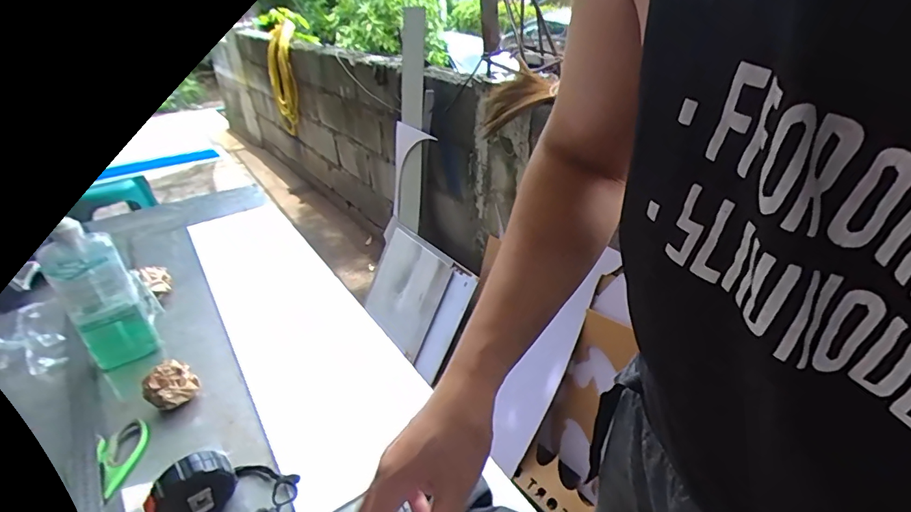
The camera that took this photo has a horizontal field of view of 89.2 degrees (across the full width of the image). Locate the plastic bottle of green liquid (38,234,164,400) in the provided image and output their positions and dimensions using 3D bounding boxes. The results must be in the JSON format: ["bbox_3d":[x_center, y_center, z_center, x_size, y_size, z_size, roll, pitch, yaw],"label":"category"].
[{"bbox_3d":[-0.530,0.087,0.723,0.065,0.233,0.111,24,41,37],"label":"plastic bottle of green liquid"}]

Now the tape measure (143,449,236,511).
[{"bbox_3d":[-0.309,0.272,0.507,0.131,0.072,0.048,-21,36,-26],"label":"tape measure"}]

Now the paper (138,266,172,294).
[{"bbox_3d":[-0.580,0.046,0.903,0.043,0.047,0.062,-28,39,-33],"label":"paper"}]

